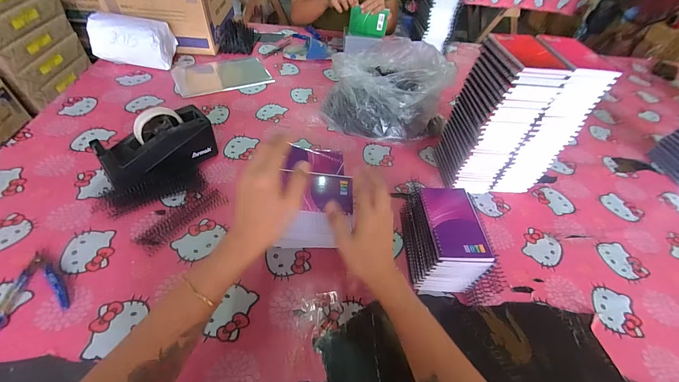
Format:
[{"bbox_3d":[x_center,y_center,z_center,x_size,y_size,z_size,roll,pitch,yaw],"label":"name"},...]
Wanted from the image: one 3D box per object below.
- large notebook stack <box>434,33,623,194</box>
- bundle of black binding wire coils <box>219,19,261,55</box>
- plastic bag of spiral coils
[{"bbox_3d":[0.334,-0.130,0.591,0.184,0.285,0.134,2,47,-5],"label":"large notebook stack"},{"bbox_3d":[-0.336,-0.526,1.009,0.114,0.043,0.192,0,47,-6],"label":"bundle of black binding wire coils"},{"bbox_3d":[0.120,-0.260,0.744,0.282,0.177,0.234,12,47,4],"label":"plastic bag of spiral coils"}]

